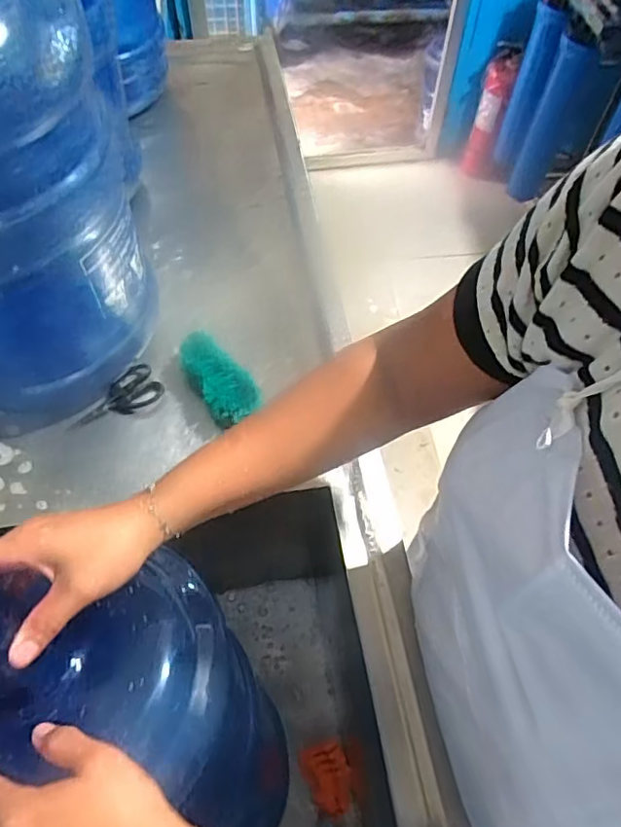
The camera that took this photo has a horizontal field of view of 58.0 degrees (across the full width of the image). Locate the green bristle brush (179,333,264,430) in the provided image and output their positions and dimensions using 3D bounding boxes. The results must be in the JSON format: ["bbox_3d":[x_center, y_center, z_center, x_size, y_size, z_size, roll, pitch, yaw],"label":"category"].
[{"bbox_3d":[-0.101,-0.035,0.615,0.056,0.040,0.112,-33,65,-19],"label":"green bristle brush"}]

